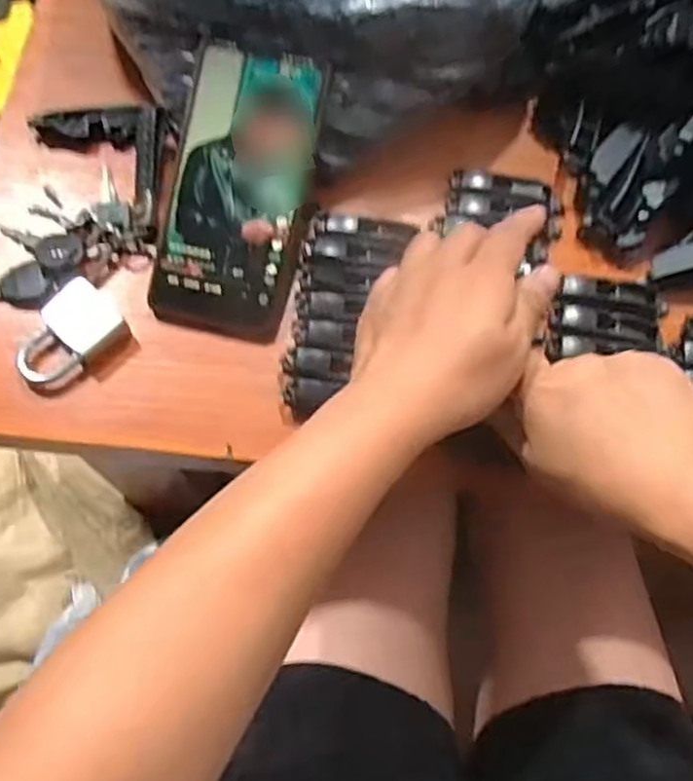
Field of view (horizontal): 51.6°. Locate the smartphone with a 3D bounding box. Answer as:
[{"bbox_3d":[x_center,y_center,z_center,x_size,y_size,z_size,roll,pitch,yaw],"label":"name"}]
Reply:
[{"bbox_3d":[-0.063,-0.118,0.428,0.081,0.014,0.166,10,92,3],"label":"smartphone"}]

